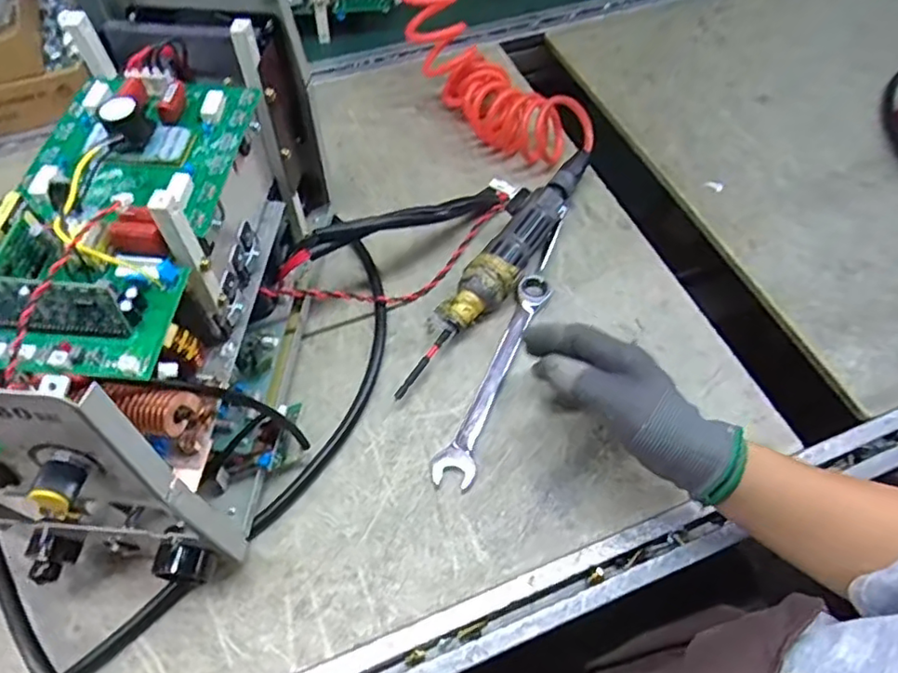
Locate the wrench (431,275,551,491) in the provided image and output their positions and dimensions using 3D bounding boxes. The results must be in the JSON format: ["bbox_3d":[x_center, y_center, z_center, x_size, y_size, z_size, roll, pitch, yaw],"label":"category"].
[{"bbox_3d":[0.042,0.026,0.525,0.032,0.020,0.212,20,59,11],"label":"wrench"}]

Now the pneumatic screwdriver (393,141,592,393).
[{"bbox_3d":[0.051,-0.067,0.570,0.052,0.043,0.321,27,61,15],"label":"pneumatic screwdriver"}]

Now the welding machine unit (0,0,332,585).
[{"bbox_3d":[-0.193,-0.057,0.450,0.142,0.231,0.343,3,58,0],"label":"welding machine unit"}]

